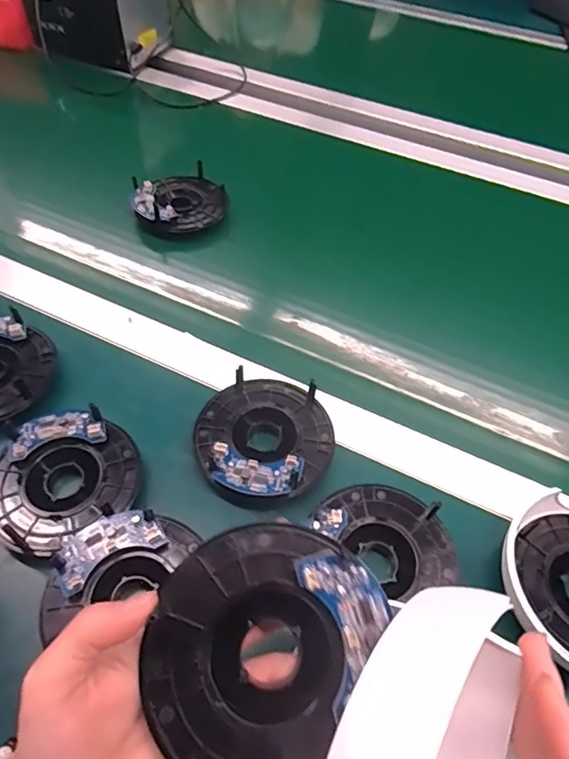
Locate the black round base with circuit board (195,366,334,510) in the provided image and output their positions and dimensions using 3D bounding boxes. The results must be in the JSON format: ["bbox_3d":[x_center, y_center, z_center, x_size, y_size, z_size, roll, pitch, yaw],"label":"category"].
[{"bbox_3d":[-0.015,0.045,0.388,0.098,0.034,0.105,2,53,-3],"label":"black round base with circuit board"}]

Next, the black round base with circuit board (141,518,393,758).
[{"bbox_3d":[-0.011,0.111,0.218,0.084,0.028,0.099,25,73,12],"label":"black round base with circuit board"}]

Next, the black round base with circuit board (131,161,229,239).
[{"bbox_3d":[-0.115,-0.200,0.573,0.097,0.030,0.100,-6,54,-8],"label":"black round base with circuit board"}]

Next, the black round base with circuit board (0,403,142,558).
[{"bbox_3d":[-0.153,0.070,0.360,0.099,0.033,0.092,2,53,-3],"label":"black round base with circuit board"}]

